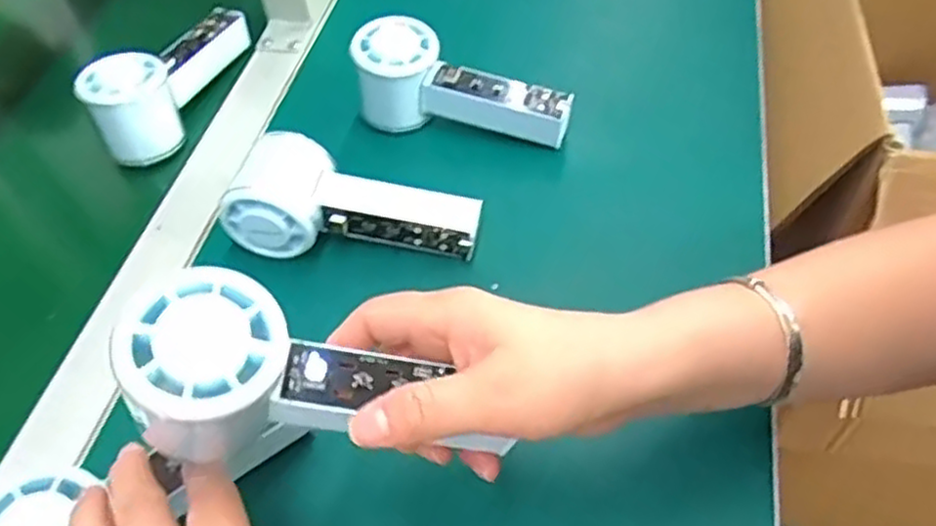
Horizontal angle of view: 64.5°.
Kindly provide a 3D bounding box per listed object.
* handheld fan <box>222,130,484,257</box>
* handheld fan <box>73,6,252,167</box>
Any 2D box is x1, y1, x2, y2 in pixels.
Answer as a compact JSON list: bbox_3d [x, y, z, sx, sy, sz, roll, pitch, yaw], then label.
[{"bbox_3d":[-0.069,-0.029,0.450,0.145,0.054,0.065,14,55,14],"label":"handheld fan"},{"bbox_3d":[-0.216,-0.144,0.541,0.055,0.062,0.146,13,55,13],"label":"handheld fan"}]

